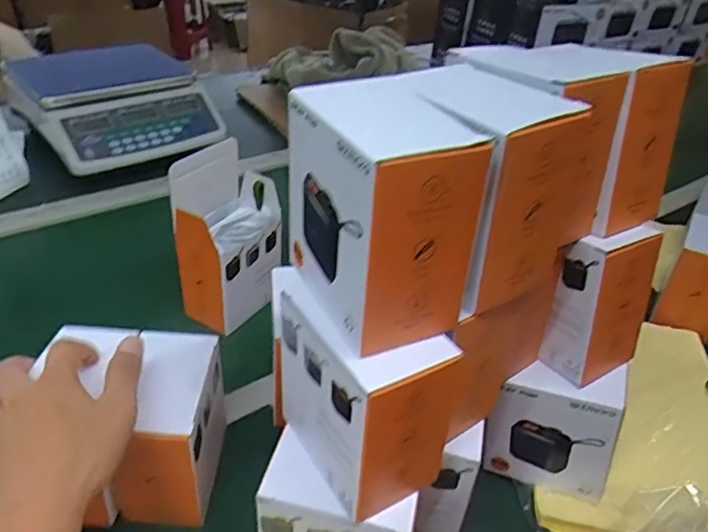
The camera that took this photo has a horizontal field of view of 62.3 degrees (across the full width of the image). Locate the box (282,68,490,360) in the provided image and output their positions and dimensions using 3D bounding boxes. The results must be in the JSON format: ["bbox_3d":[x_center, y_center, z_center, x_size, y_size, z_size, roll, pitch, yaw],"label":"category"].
[{"bbox_3d":[0.014,-0.033,0.314,0.069,0.112,0.093,-16,41,-26],"label":"box"}]

